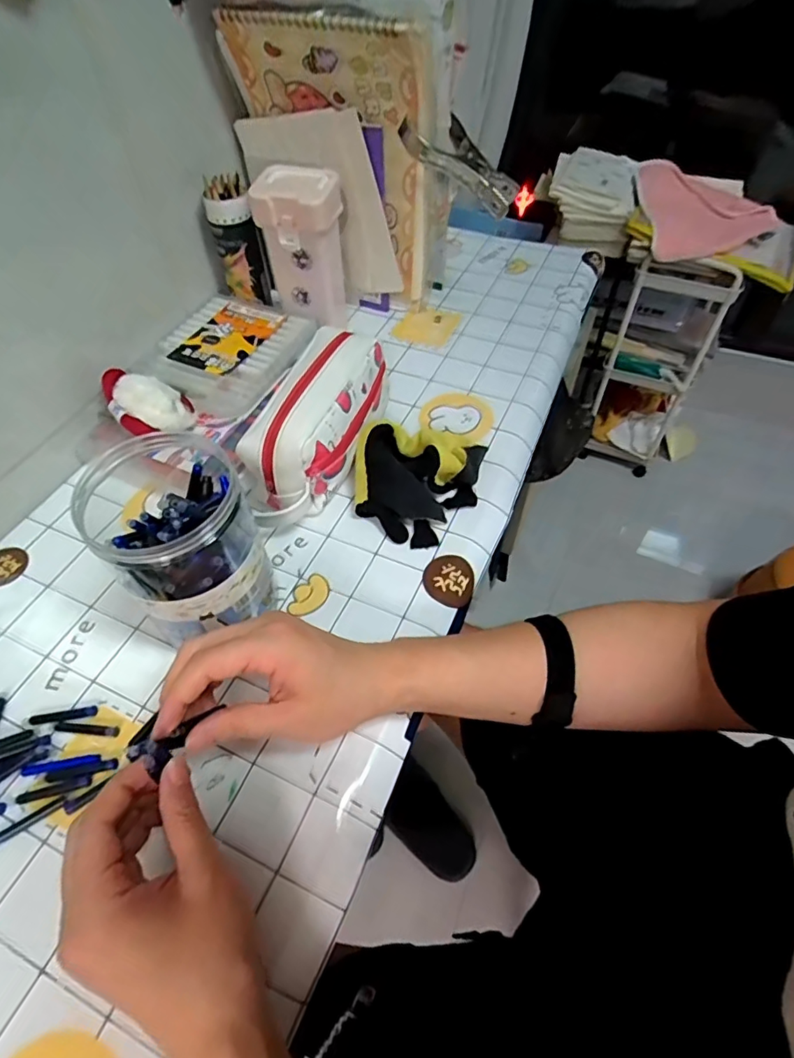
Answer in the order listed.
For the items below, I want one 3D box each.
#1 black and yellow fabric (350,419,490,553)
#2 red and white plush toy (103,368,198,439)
[{"bbox_3d":[0.015,-0.051,0.503,0.111,0.042,0.122,18,55,14],"label":"black and yellow fabric"},{"bbox_3d":[-0.248,-0.122,0.506,0.099,0.033,0.049,20,59,18],"label":"red and white plush toy"}]

